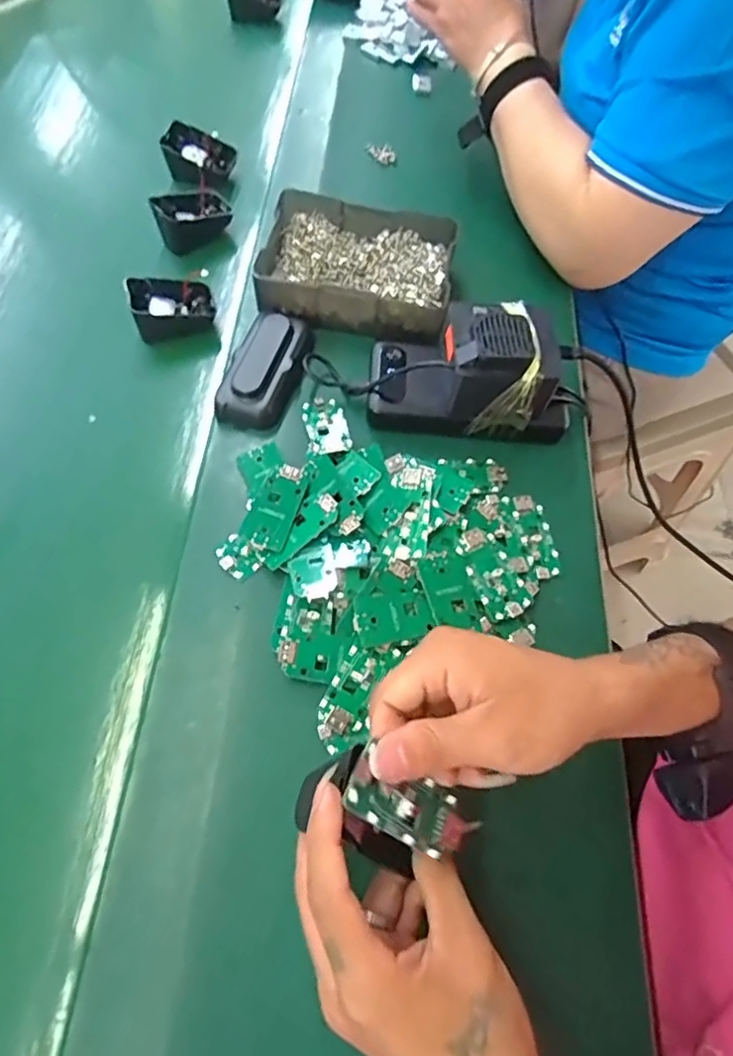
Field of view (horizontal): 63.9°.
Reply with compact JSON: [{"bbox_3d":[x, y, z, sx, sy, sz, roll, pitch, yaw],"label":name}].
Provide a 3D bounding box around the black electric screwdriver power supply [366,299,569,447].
[{"bbox_3d":[0.078,-0.119,0.440,0.146,0.083,0.073,3,63,1],"label":"black electric screwdriver power supply"}]

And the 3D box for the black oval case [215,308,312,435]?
[{"bbox_3d":[-0.078,-0.126,0.466,0.051,0.034,0.101,13,64,7],"label":"black oval case"}]

